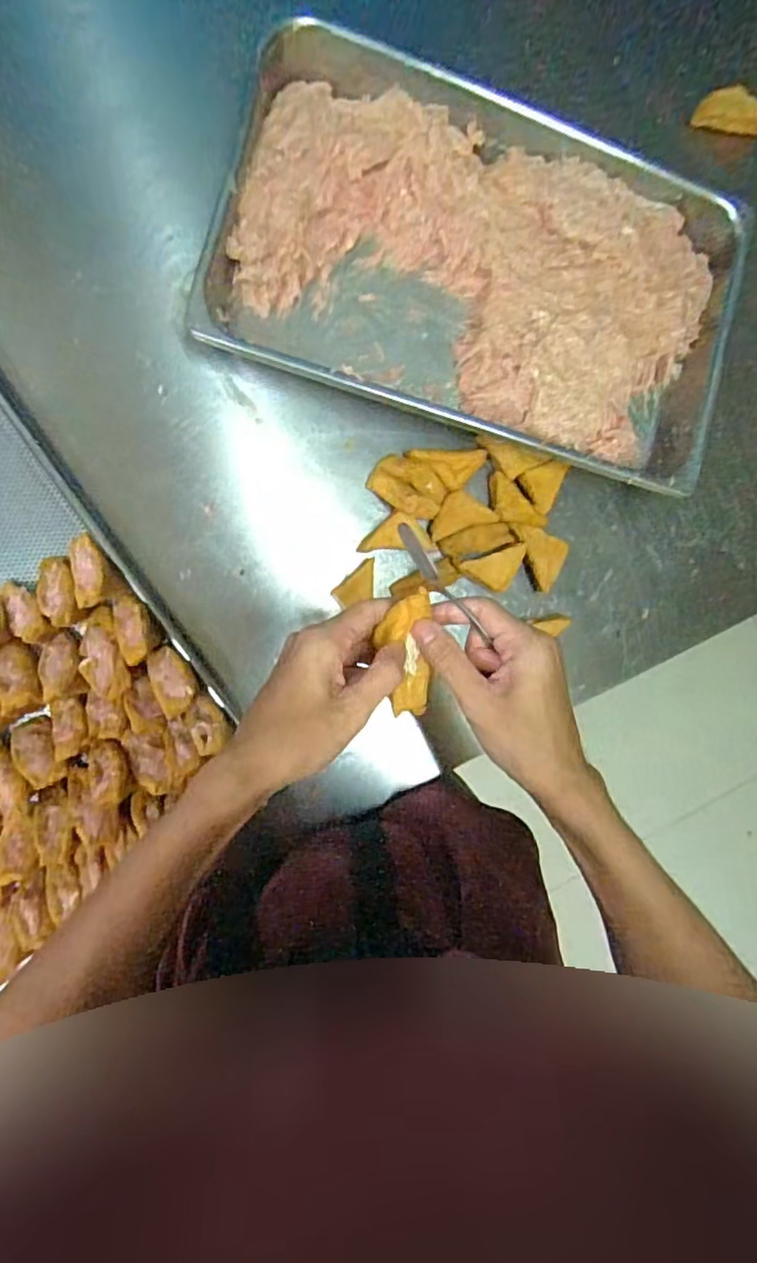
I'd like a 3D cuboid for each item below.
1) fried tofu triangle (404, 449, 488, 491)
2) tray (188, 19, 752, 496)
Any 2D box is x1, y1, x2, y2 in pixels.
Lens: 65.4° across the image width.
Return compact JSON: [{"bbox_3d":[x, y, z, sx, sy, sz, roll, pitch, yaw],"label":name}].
[{"bbox_3d":[0.072,-0.168,0.613,0.080,0.013,0.039,-2,92,-9],"label":"fried tofu triangle"},{"bbox_3d":[0.112,-0.356,0.601,0.516,0.073,0.335,14,89,-9],"label":"tray"}]

